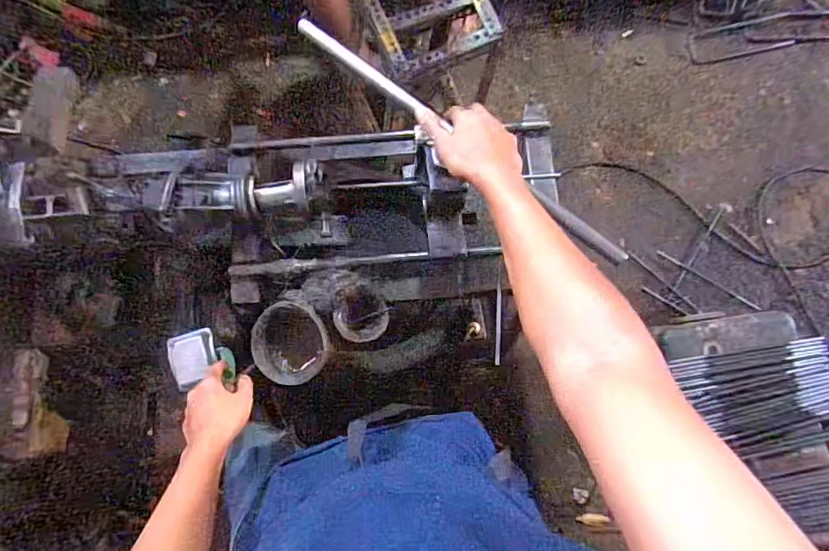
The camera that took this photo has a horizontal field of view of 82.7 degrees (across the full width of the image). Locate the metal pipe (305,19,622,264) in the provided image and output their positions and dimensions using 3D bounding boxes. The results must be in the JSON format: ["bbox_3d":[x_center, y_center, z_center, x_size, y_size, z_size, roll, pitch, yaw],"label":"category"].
[{"bbox_3d":[0.050,-0.167,0.561,0.475,0.019,0.022,40,82,8],"label":"metal pipe"}]

